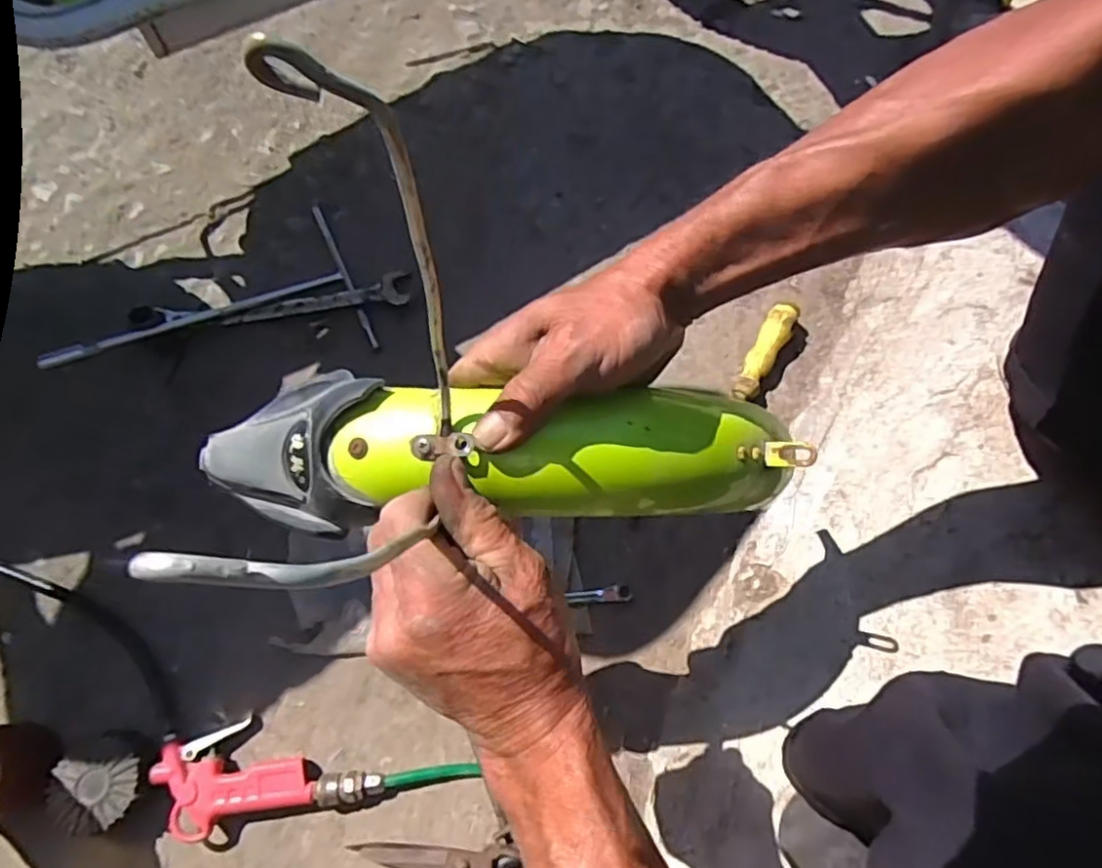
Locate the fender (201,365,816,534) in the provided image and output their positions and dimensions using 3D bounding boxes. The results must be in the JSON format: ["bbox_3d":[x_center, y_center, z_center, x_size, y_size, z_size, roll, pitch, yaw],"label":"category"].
[{"bbox_3d":[-0.016,0.005,0.339,0.309,0.060,0.073,2,72,-6],"label":"fender"}]

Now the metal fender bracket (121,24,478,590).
[{"bbox_3d":[-0.055,-0.005,0.223,0.031,0.182,0.123,0,72,1],"label":"metal fender bracket"}]

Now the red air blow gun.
[{"bbox_3d":[-0.231,0.272,0.531,0.174,0.032,0.076,-10,72,-3],"label":"red air blow gun"}]

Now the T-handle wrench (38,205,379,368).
[{"bbox_3d":[-0.338,-0.142,0.647,0.289,0.051,0.164,-14,72,-4],"label":"T-handle wrench"}]

